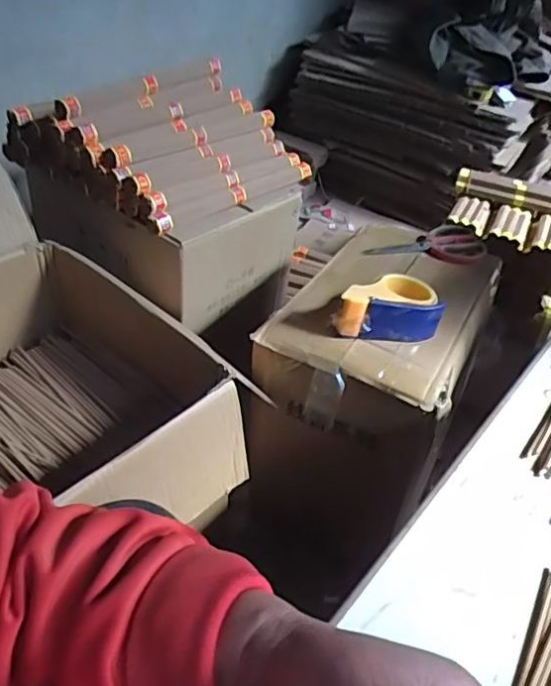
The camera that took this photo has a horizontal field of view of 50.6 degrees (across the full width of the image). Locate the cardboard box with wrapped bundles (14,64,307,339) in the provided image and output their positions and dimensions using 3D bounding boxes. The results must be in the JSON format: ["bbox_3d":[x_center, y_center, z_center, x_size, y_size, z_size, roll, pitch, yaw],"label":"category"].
[{"bbox_3d":[-0.193,-0.291,1.070,0.384,0.305,0.351,30,46,27],"label":"cardboard box with wrapped bundles"}]

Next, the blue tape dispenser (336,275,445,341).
[{"bbox_3d":[0.153,-0.050,0.827,0.150,0.068,0.094,-5,41,-12],"label":"blue tape dispenser"}]

